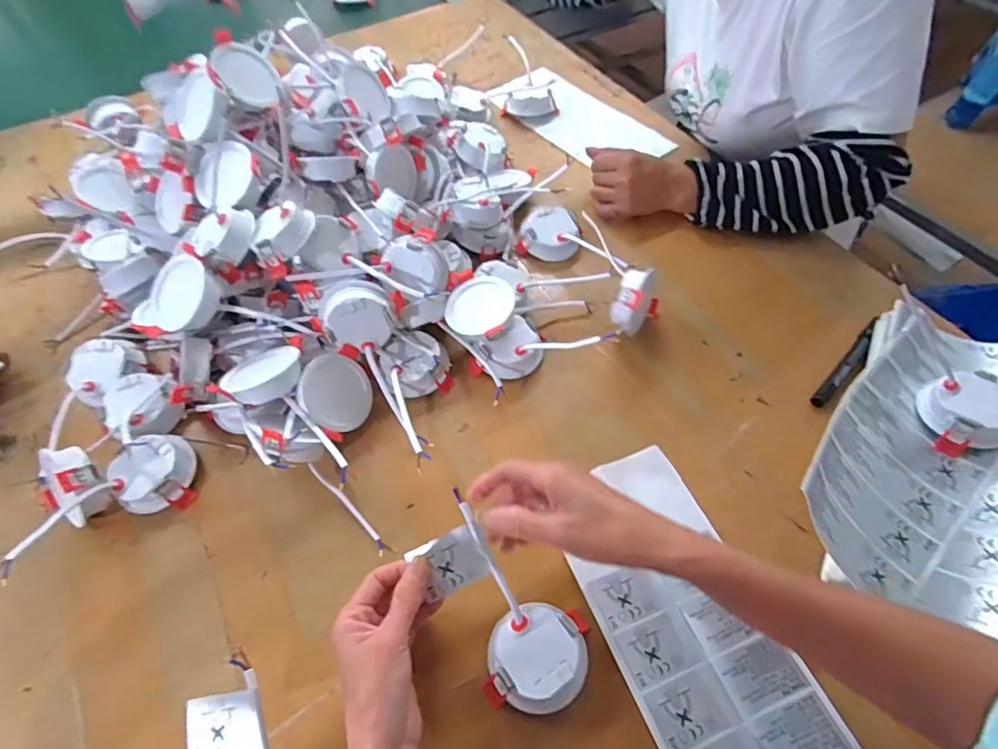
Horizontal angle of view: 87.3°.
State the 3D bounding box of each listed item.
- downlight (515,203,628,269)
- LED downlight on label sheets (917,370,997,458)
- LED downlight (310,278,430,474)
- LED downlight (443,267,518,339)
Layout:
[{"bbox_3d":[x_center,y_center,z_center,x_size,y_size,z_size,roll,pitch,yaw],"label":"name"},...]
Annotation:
[{"bbox_3d":[0.091,-0.161,0.619,0.143,0.039,0.071,26,60,18],"label":"downlight"},{"bbox_3d":[0.414,0.031,0.455,0.062,0.033,0.064,-7,56,-3],"label":"LED downlight on label sheets"},{"bbox_3d":[-0.110,-0.007,0.492,0.082,0.049,0.192,-23,79,-10],"label":"LED downlight"},{"bbox_3d":[-0.021,-0.068,0.545,0.074,0.033,0.067,15,76,17],"label":"LED downlight"}]

